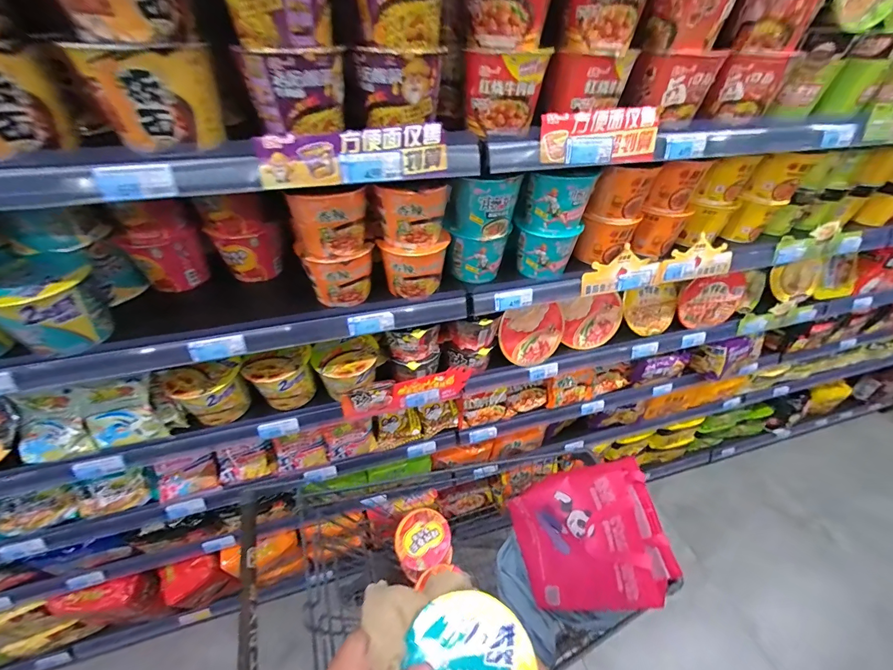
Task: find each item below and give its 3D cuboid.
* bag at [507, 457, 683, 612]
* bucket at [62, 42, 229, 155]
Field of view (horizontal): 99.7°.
[{"bbox_3d":[0.322,0.471,0.886,0.092,0.323,0.268,19,50,-36],"label":"bag"},{"bbox_3d":[-0.316,-0.263,0.425,0.120,0.102,0.096,-18,47,-22],"label":"bucket"}]

